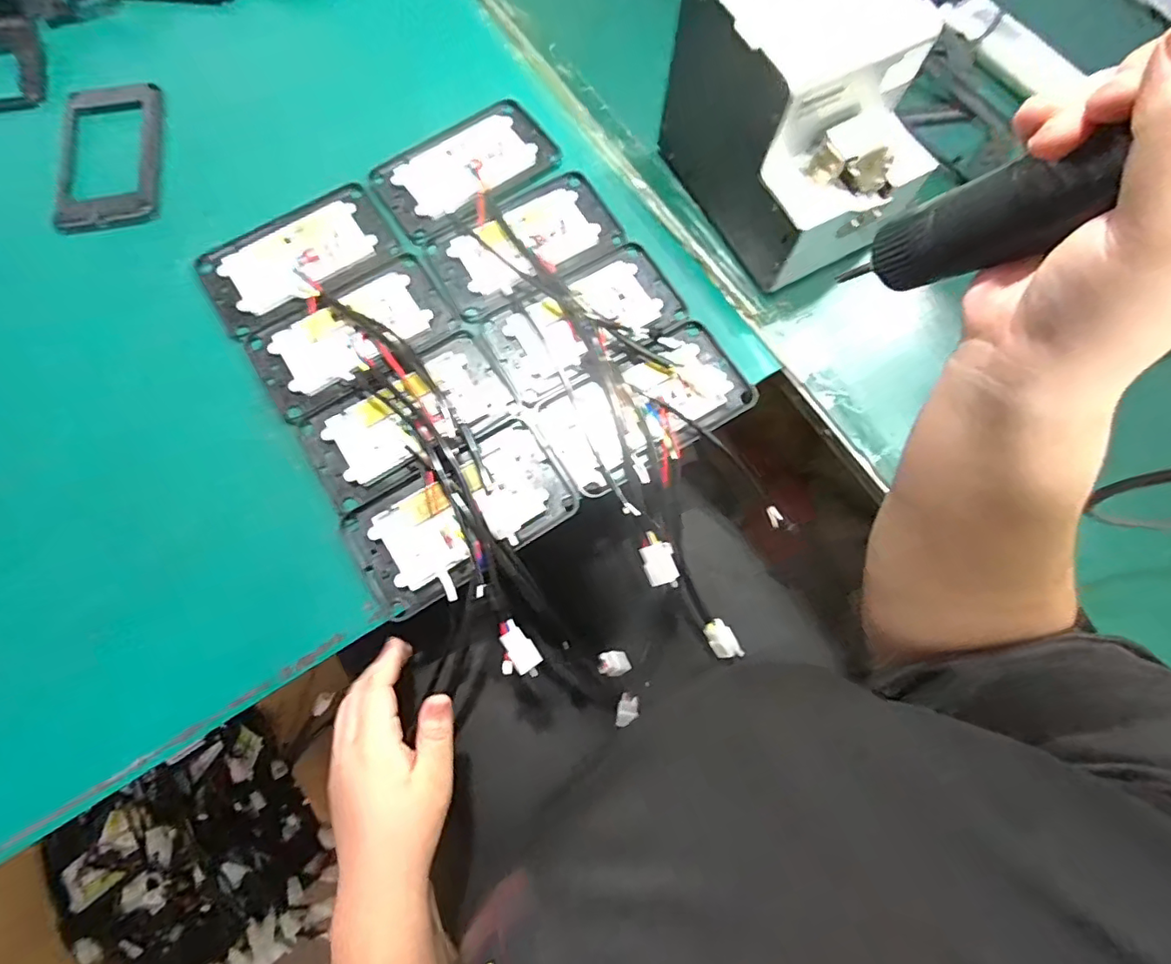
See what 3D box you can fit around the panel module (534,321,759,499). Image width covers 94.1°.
[{"bbox_3d":[0.046,-0.061,0.411,0.155,0.016,0.087,-31,76,-10],"label":"panel module"}]

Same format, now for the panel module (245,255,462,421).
[{"bbox_3d":[-0.182,-0.117,0.425,0.152,0.012,0.089,-31,76,-10],"label":"panel module"}]

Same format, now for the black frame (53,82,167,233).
[{"bbox_3d":[-0.417,-0.287,0.476,0.087,0.012,0.160,-9,74,-4],"label":"black frame"}]

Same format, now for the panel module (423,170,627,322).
[{"bbox_3d":[-0.049,-0.201,0.453,0.154,0.010,0.088,-31,76,-10],"label":"panel module"}]

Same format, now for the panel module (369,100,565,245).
[{"bbox_3d":[-0.105,-0.277,0.477,0.155,0.008,0.098,-37,77,-11],"label":"panel module"}]

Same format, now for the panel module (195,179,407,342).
[{"bbox_3d":[-0.238,-0.188,0.449,0.151,0.008,0.095,-31,76,-10],"label":"panel module"}]

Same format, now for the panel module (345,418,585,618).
[{"bbox_3d":[-0.088,0.020,0.385,0.155,0.015,0.087,-32,76,-10],"label":"panel module"}]

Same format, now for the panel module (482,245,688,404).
[{"bbox_3d":[-0.001,-0.130,0.432,0.150,0.013,0.084,-31,76,-10],"label":"panel module"}]

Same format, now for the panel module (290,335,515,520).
[{"bbox_3d":[-0.136,-0.051,0.411,0.155,0.023,0.079,-32,76,-10],"label":"panel module"}]

